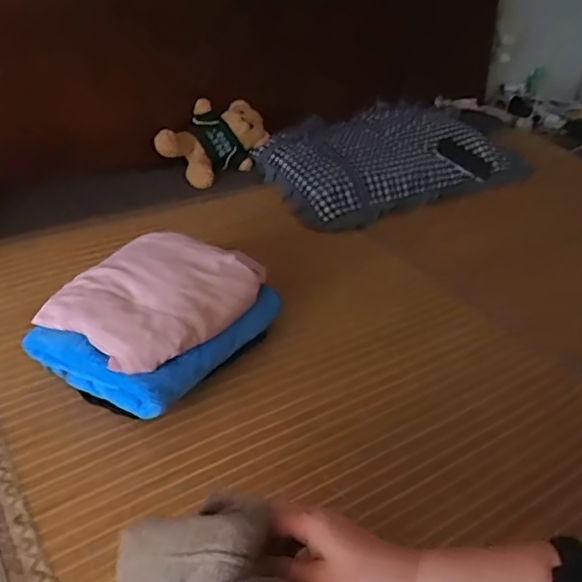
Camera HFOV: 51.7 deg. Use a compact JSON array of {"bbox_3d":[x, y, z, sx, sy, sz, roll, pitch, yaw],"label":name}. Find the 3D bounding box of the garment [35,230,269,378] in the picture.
[{"bbox_3d":[-0.200,-0.009,0.913,0.234,0.065,0.293,29,41,31],"label":"garment"}]

